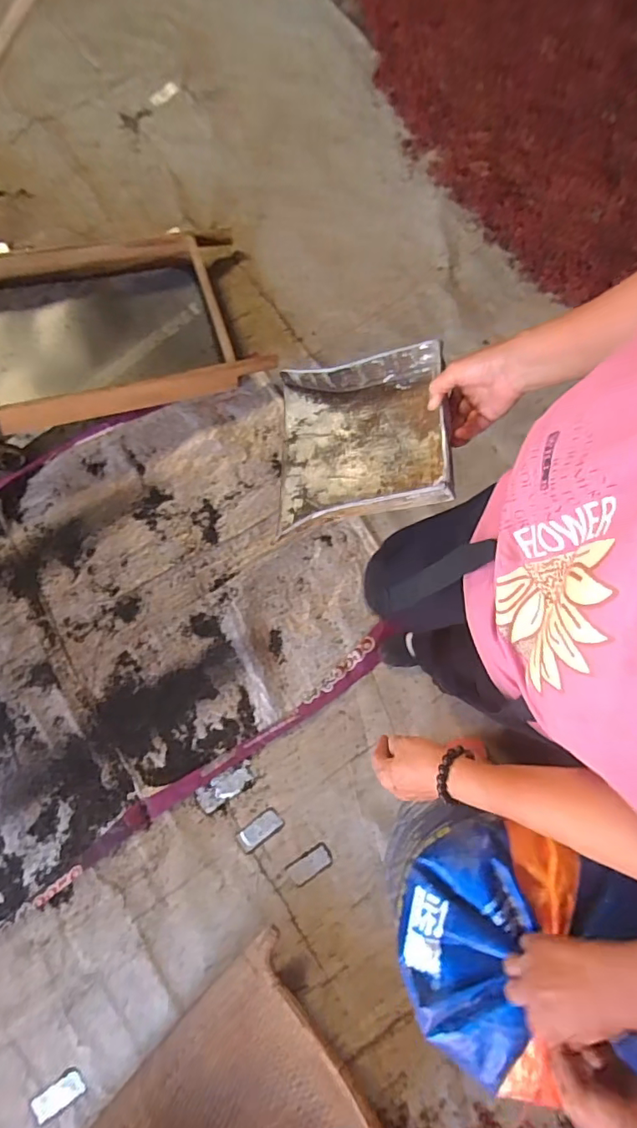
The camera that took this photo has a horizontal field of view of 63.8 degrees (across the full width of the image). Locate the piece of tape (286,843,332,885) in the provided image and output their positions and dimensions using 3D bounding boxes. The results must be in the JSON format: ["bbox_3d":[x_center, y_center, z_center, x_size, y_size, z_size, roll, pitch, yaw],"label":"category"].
[{"bbox_3d":[-0.021,0.723,1.229,0.107,0.009,0.051,-31,78,-7],"label":"piece of tape"}]

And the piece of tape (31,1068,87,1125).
[{"bbox_3d":[-0.574,1.175,1.130,0.111,0.007,0.053,-34,69,-14],"label":"piece of tape"}]

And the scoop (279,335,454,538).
[{"bbox_3d":[0.052,-0.165,0.660,0.228,0.056,0.226,-7,70,23],"label":"scoop"}]

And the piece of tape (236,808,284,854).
[{"bbox_3d":[-0.144,0.649,1.247,0.116,0.008,0.055,-34,78,-7],"label":"piece of tape"}]

